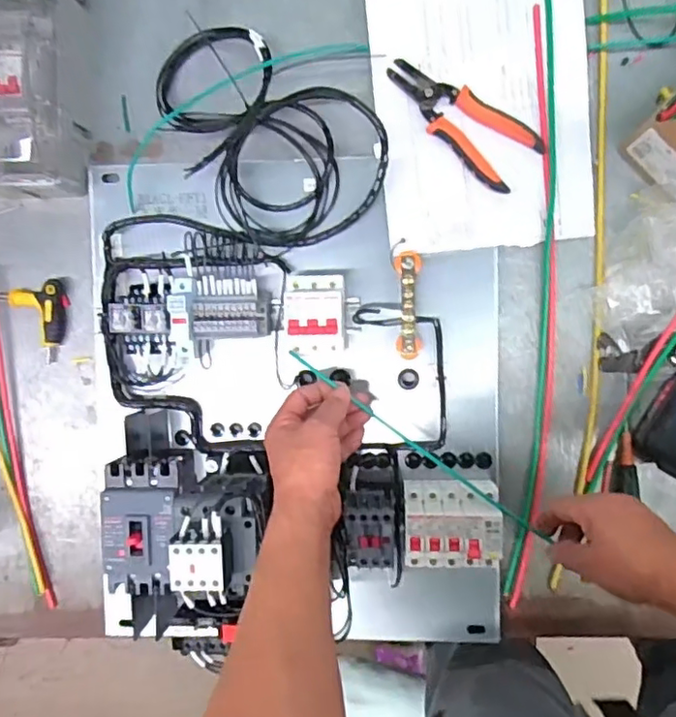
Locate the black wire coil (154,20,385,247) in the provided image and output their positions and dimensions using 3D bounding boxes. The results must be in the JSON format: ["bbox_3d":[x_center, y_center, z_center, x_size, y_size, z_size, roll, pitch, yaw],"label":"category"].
[{"bbox_3d":[-0.074,-0.228,0.602,0.169,0.046,0.254,-41,90,7],"label":"black wire coil"}]

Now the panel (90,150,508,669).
[{"bbox_3d":[-0.051,0.051,0.578,0.421,0.153,0.511,-1,95,5],"label":"panel"}]

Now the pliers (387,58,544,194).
[{"bbox_3d":[0.121,-0.241,0.606,0.167,0.015,0.068,40,97,1],"label":"pliers"}]

